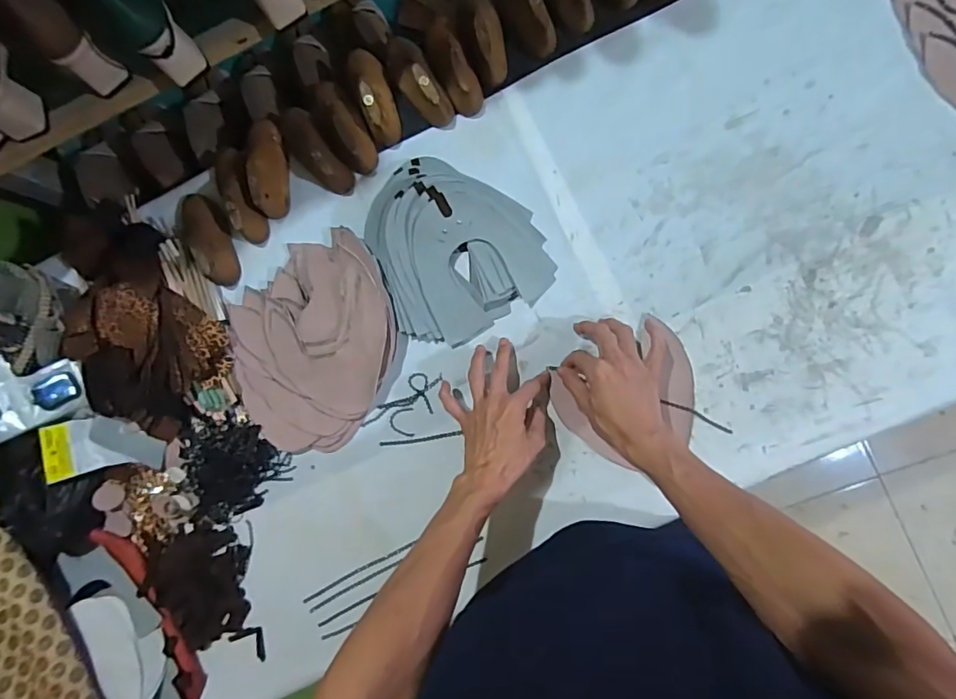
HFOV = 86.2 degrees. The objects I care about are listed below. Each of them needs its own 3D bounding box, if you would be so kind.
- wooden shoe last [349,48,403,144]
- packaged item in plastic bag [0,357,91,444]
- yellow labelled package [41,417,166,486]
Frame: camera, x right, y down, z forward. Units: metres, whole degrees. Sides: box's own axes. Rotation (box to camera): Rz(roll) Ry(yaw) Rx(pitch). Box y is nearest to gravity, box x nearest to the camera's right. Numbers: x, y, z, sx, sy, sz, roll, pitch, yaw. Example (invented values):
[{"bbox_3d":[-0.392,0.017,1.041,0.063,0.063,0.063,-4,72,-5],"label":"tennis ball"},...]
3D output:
[{"bbox_3d":[-0.141,-0.346,0.666,0.047,0.053,0.143,-21,83,6],"label":"wooden shoe last"},{"bbox_3d":[-0.601,0.057,0.677,0.148,0.022,0.107,-20,91,-10],"label":"packaged item in plastic bag"},{"bbox_3d":[-0.483,0.123,0.661,0.132,0.012,0.079,-8,63,-20],"label":"yellow labelled package"}]

